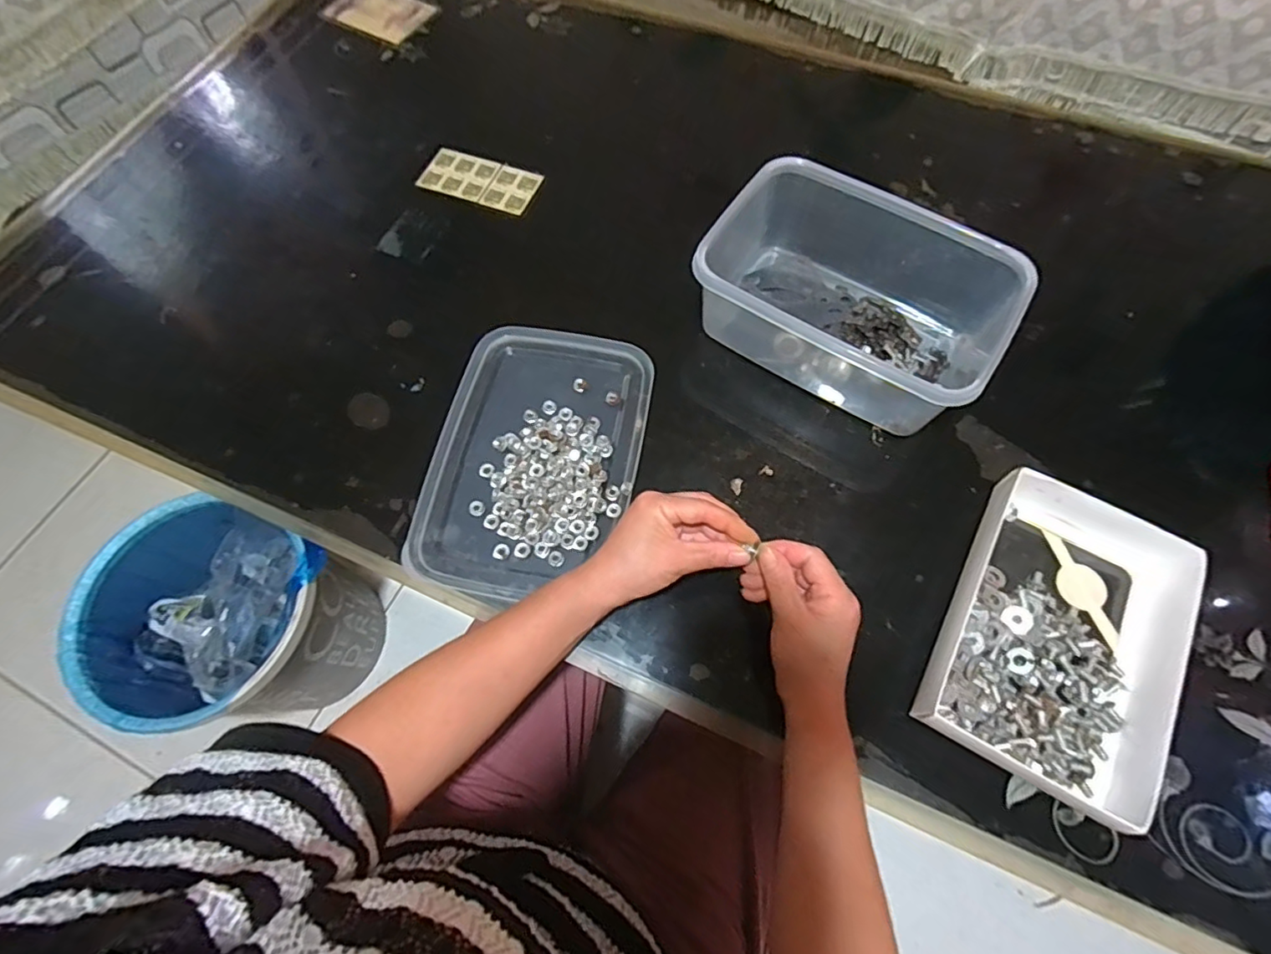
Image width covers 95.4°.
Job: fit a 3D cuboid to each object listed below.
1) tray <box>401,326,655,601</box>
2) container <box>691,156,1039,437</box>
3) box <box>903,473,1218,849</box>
[{"bbox_3d":[-0.083,-0.022,0.495,0.166,0.013,0.248,10,67,5],"label":"tray"},{"bbox_3d":[0.196,-0.170,0.513,0.242,0.097,0.180,30,70,13],"label":"container"},{"bbox_3d":[0.305,0.111,0.420,0.140,0.043,0.210,27,70,12],"label":"box"}]

